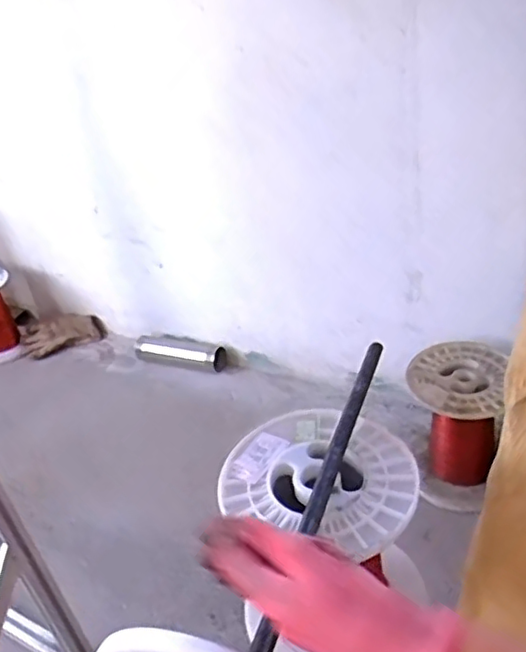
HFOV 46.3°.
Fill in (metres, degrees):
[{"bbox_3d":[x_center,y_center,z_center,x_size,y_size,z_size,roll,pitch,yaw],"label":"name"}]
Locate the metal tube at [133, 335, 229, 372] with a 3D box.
[{"bbox_3d":[-0.218,0.072,1.568,0.255,0.073,0.070,5,35,22],"label":"metal tube"}]

